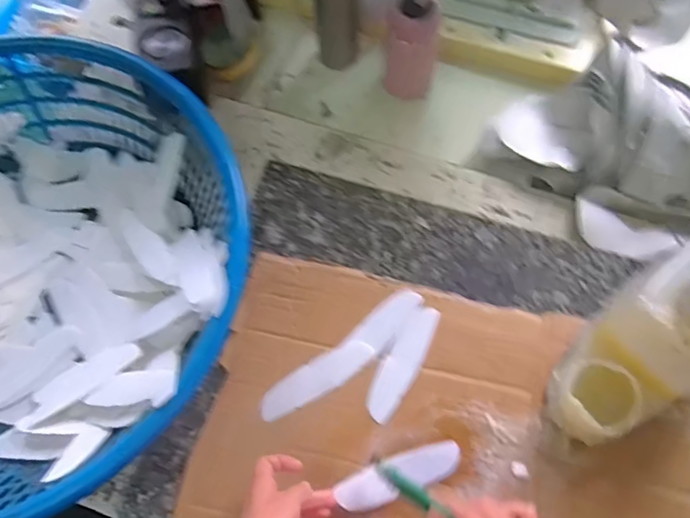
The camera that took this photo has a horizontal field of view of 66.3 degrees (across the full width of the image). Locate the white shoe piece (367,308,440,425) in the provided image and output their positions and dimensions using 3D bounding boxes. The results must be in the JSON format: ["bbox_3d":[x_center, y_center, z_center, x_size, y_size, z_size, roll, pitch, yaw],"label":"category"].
[{"bbox_3d":[0.065,0.114,0.589,0.039,0.007,0.135,28,73,13],"label":"white shoe piece"}]

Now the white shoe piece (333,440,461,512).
[{"bbox_3d":[0.058,0.222,0.539,0.131,0.010,0.035,-17,69,-12],"label":"white shoe piece"}]

